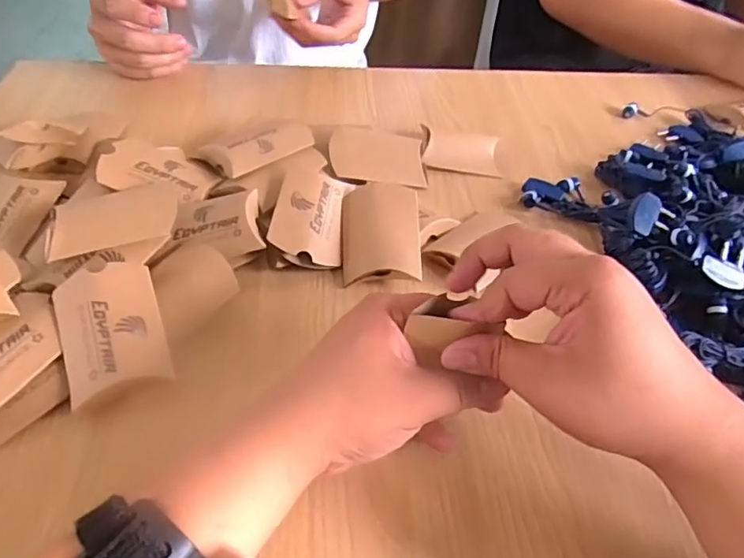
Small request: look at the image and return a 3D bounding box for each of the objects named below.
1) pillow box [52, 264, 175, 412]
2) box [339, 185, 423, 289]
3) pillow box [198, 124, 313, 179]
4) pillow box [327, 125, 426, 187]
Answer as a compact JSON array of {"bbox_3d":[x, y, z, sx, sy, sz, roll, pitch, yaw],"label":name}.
[{"bbox_3d":[-0.159,0.030,0.332,0.057,0.022,0.089,-16,69,-17],"label":"pillow box"},{"bbox_3d":[0.008,-0.033,0.412,0.061,0.022,0.084,-1,61,0],"label":"box"},{"bbox_3d":[-0.092,-0.112,0.451,0.083,0.016,0.051,-29,56,-26],"label":"pillow box"},{"bbox_3d":[0.006,-0.108,0.475,0.084,0.014,0.060,7,65,-5],"label":"pillow box"}]

